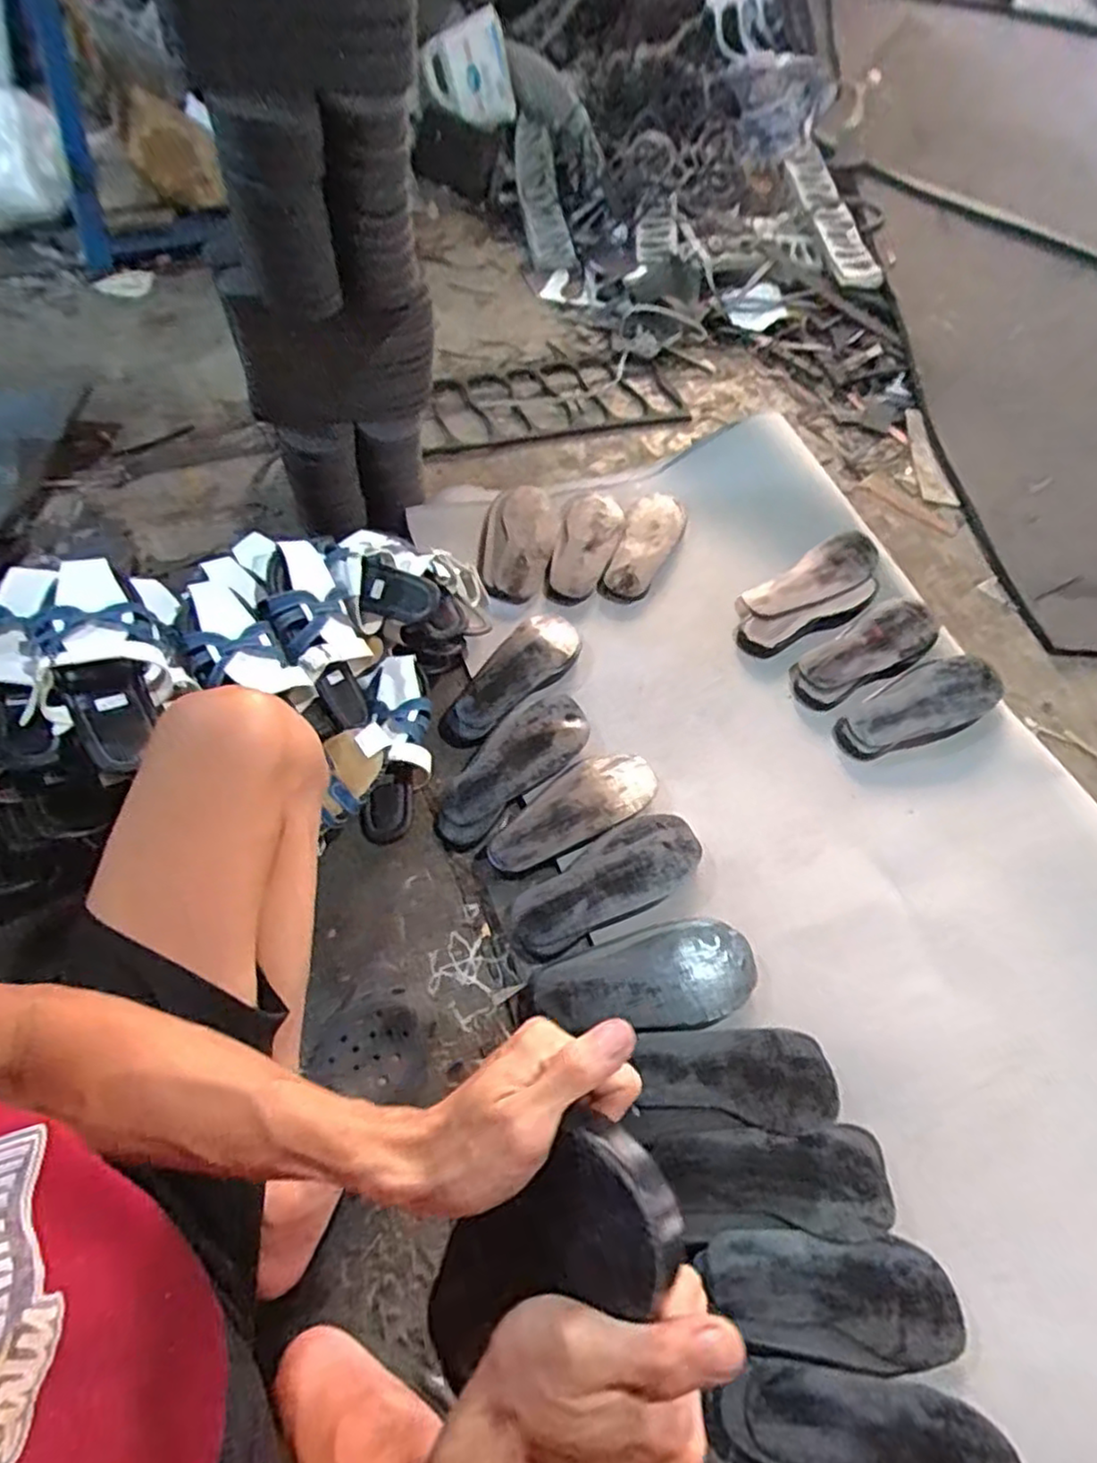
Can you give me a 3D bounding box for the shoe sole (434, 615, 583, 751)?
[{"bbox_3d":[-0.046,-0.080,0.975,0.093,0.024,0.269,34,62,16],"label":"shoe sole"}]

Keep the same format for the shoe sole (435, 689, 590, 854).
[{"bbox_3d":[-0.048,0.043,0.897,0.248,0.024,0.097,-39,68,-24],"label":"shoe sole"}]

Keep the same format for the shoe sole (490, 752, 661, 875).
[{"bbox_3d":[0.032,0.095,0.851,0.234,0.024,0.098,-29,65,-21],"label":"shoe sole"}]

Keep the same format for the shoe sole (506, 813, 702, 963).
[{"bbox_3d":[0.069,0.173,0.790,0.240,0.019,0.092,-27,64,-19],"label":"shoe sole"}]

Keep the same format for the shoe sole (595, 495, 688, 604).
[{"bbox_3d":[0.159,-0.310,1.144,0.090,0.021,0.261,23,59,10],"label":"shoe sole"}]

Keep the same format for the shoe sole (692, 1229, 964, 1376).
[{"bbox_3d":[0.256,0.512,0.623,0.230,0.011,0.094,4,58,-2],"label":"shoe sole"}]

